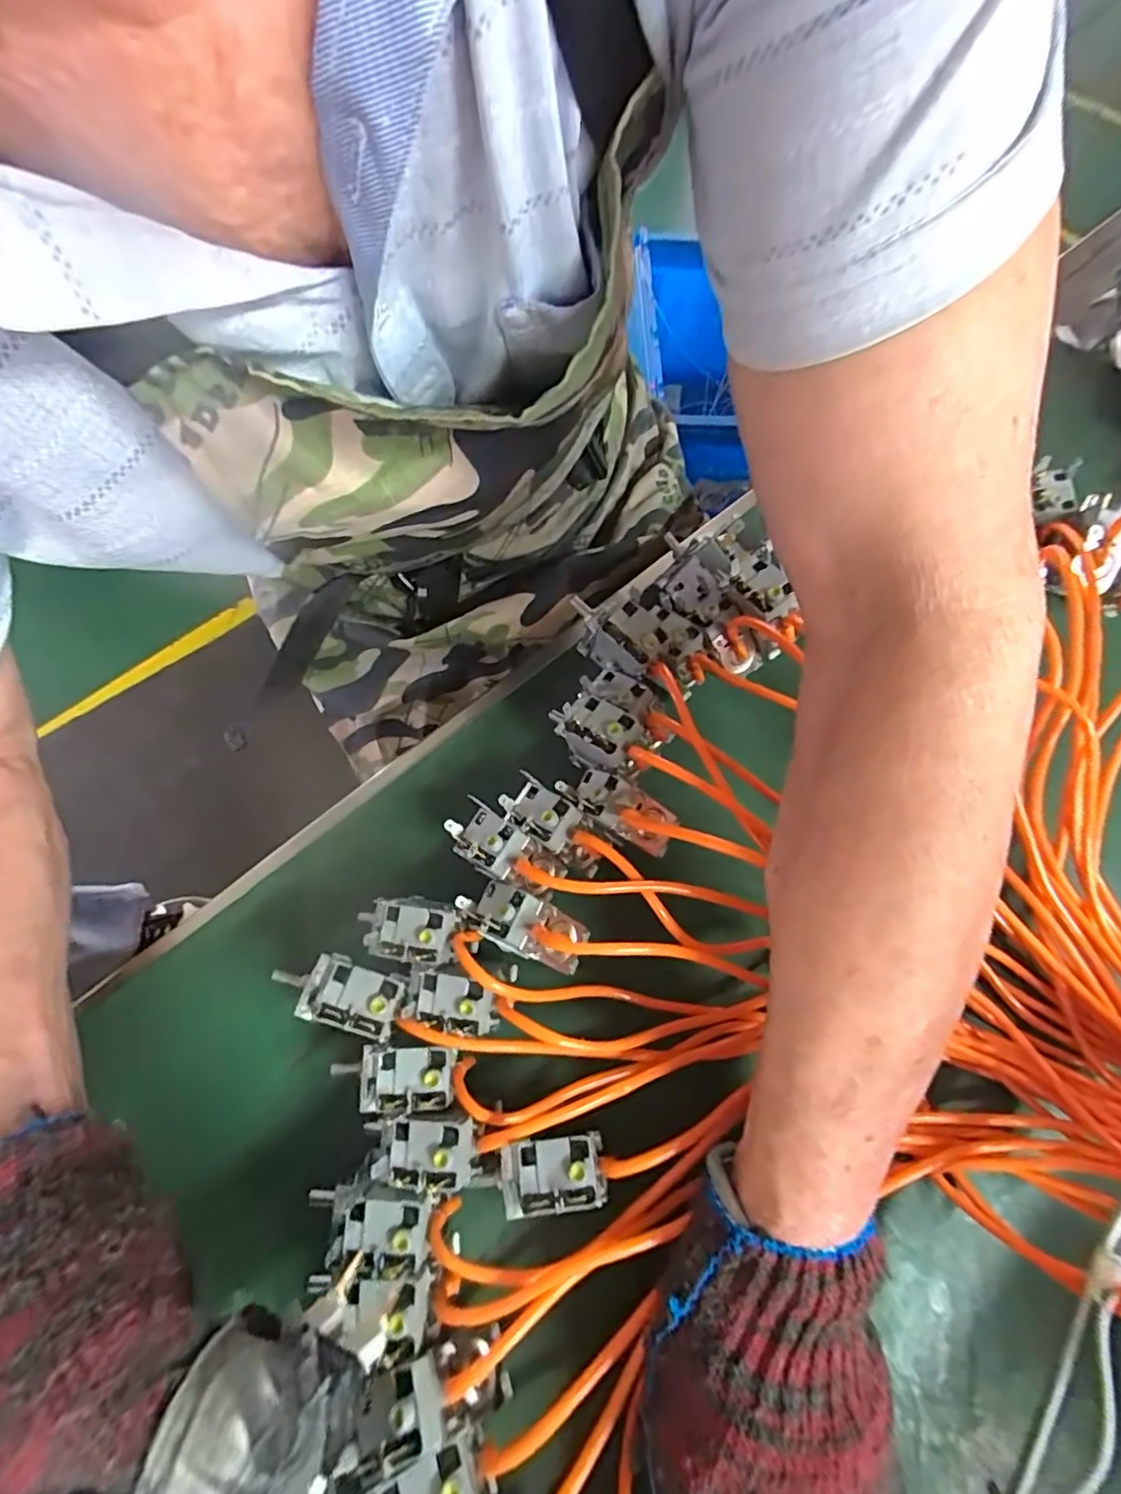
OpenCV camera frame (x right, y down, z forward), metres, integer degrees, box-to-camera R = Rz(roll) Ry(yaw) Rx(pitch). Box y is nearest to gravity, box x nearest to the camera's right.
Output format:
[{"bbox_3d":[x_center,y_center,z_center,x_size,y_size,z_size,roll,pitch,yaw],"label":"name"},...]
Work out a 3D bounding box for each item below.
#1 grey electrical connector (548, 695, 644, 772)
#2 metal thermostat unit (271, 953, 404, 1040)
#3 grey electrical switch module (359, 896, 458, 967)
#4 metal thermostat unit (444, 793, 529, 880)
[{"bbox_3d":[0.017,-0.007,0.290,0.042,0.033,0.025,34,71,12],"label":"grey electrical connector"},{"bbox_3d":[-0.092,0.102,0.247,0.051,0.015,0.026,13,68,4],"label":"metal thermostat unit"},{"bbox_3d":[-0.068,0.081,0.262,0.043,0.013,0.027,6,68,2],"label":"grey electrical switch module"},{"bbox_3d":[-0.034,0.044,0.279,0.035,0.017,0.026,27,74,41],"label":"metal thermostat unit"}]

